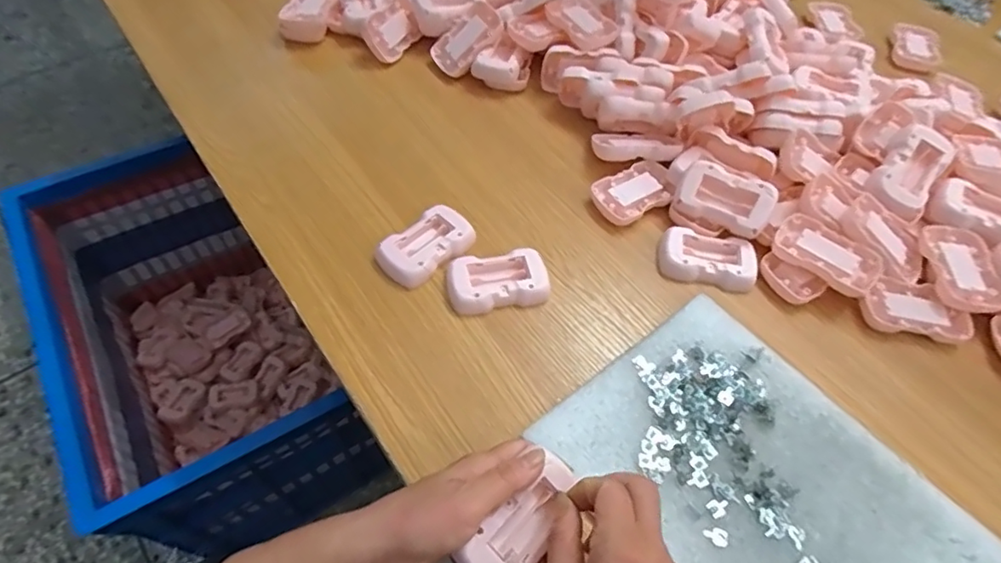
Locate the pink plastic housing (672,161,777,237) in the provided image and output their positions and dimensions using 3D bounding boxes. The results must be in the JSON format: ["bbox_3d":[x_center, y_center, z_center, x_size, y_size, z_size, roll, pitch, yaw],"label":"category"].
[{"bbox_3d":[0.211,-0.078,0.518,0.084,0.016,0.052,26,90,16],"label":"pink plastic housing"}]

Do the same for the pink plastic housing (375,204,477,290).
[{"bbox_3d":[-0.067,-0.031,0.498,0.048,0.022,0.084,40,63,22],"label":"pink plastic housing"}]

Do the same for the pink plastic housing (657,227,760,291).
[{"bbox_3d":[0.192,-0.021,0.512,0.086,0.015,0.053,10,56,3],"label":"pink plastic housing"}]

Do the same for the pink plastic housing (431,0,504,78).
[{"bbox_3d":[-0.038,-0.284,0.656,0.089,0.020,0.056,-44,67,12],"label":"pink plastic housing"}]

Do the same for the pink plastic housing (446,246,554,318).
[{"bbox_3d":[-0.002,0.000,0.479,0.086,0.019,0.051,-7,57,-8],"label":"pink plastic housing"}]

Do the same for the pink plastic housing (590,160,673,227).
[{"bbox_3d":[0.134,-0.089,0.556,0.084,0.015,0.053,-27,61,-19],"label":"pink plastic housing"}]

